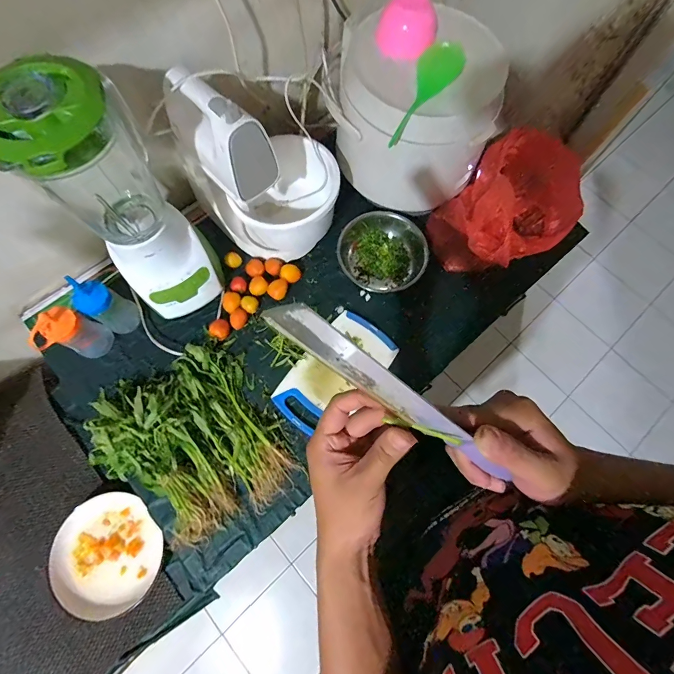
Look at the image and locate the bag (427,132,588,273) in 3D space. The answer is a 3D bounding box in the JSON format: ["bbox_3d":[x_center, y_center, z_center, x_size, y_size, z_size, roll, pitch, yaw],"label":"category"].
[{"bbox_3d":[0.311,-0.238,0.696,0.220,0.178,0.196,-29,75,-10],"label":"bag"}]

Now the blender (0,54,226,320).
[{"bbox_3d":[-0.312,-0.181,0.557,0.160,0.376,0.176,-34,76,-11],"label":"blender"}]

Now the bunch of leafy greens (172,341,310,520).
[{"bbox_3d":[-0.187,0.149,0.648,0.120,0.033,0.301,-29,76,-10],"label":"bunch of leafy greens"}]

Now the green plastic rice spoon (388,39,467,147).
[{"bbox_3d":[0.133,-0.387,0.581,0.066,0.039,0.191,34,90,9],"label":"green plastic rice spoon"}]

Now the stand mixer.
[{"bbox_3d":[-0.128,-0.311,0.651,0.219,0.287,0.239,-39,77,-12],"label":"stand mixer"}]

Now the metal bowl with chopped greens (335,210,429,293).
[{"bbox_3d":[0.092,-0.174,0.744,0.175,0.081,0.169,0,73,-1],"label":"metal bowl with chopped greens"}]

